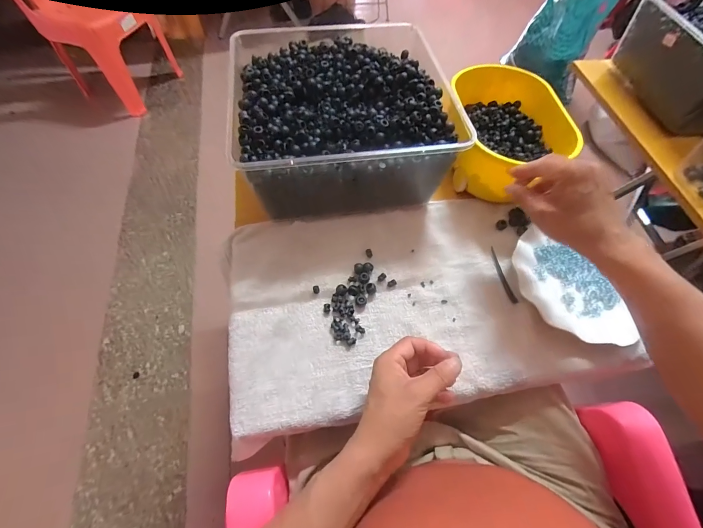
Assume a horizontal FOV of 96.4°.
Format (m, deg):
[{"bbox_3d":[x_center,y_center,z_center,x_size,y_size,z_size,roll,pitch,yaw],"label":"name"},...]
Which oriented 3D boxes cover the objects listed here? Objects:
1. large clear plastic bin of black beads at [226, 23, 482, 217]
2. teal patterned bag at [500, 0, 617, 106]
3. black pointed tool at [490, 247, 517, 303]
[{"bbox_3d":[-0.016,-0.214,0.495,0.295,0.136,0.290,-5,61,-5],"label":"large clear plastic bin of black beads"},{"bbox_3d":[0.867,-1.017,1.202,0.293,0.520,0.328,26,63,12],"label":"teal patterned bag"},{"bbox_3d":[0.216,0.015,0.451,0.011,0.008,0.090,-7,61,-6],"label":"black pointed tool"}]

